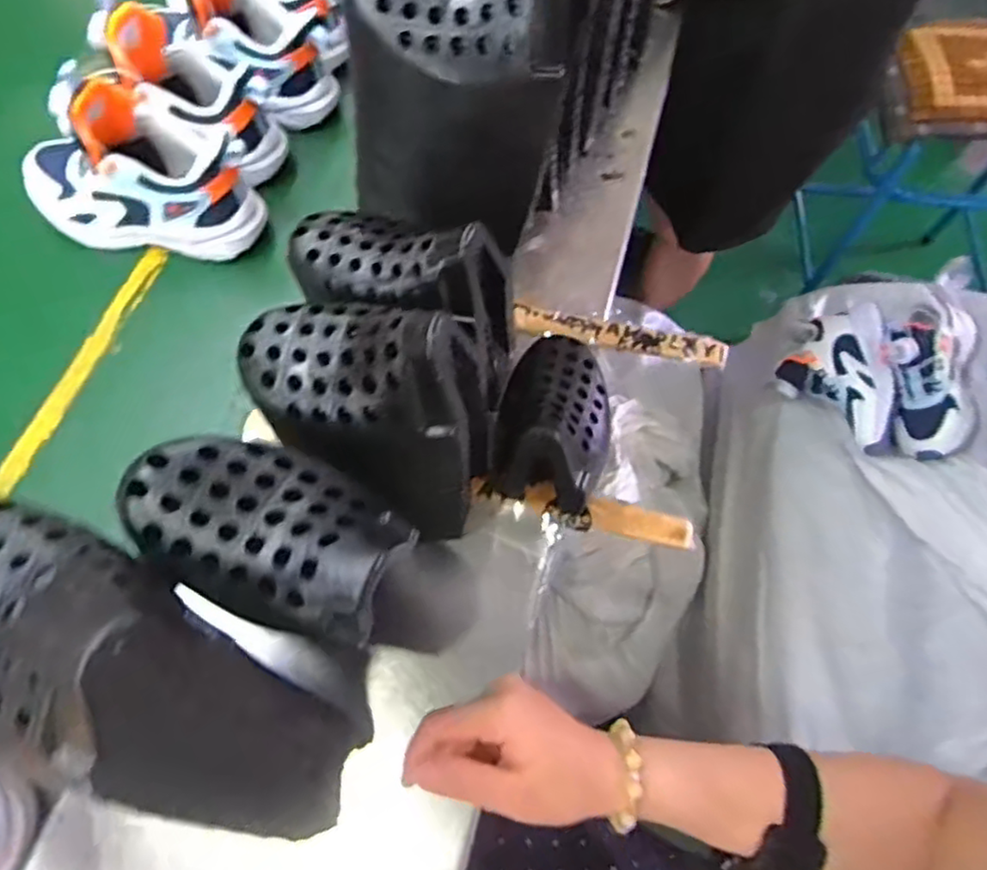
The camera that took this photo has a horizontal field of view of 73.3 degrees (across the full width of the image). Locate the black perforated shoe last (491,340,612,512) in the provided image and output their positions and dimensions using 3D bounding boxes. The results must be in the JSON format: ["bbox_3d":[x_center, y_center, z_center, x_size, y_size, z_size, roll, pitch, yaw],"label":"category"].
[{"bbox_3d":[0.045,-0.016,0.451,0.081,0.072,0.113,20,65,8],"label":"black perforated shoe last"}]

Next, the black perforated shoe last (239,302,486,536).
[{"bbox_3d":[-0.069,-0.009,0.387,0.131,0.174,0.079,20,65,8],"label":"black perforated shoe last"}]

